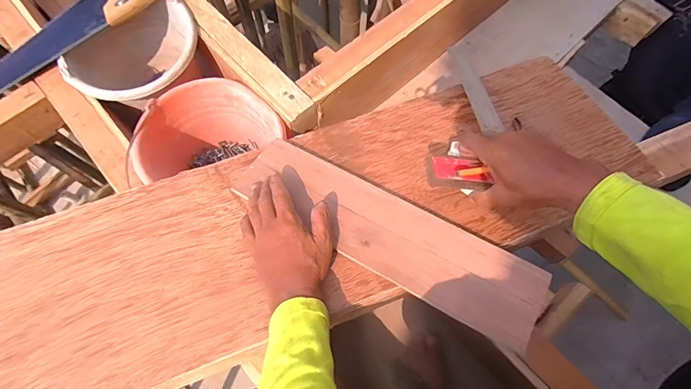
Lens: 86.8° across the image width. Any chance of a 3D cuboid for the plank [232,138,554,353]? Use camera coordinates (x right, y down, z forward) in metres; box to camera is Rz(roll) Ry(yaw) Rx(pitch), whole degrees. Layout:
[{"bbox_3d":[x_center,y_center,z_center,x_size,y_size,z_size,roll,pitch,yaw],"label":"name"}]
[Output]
[{"bbox_3d":[0.050,0.040,0.470,0.397,0.026,0.117,30,71,17],"label":"plank"}]

